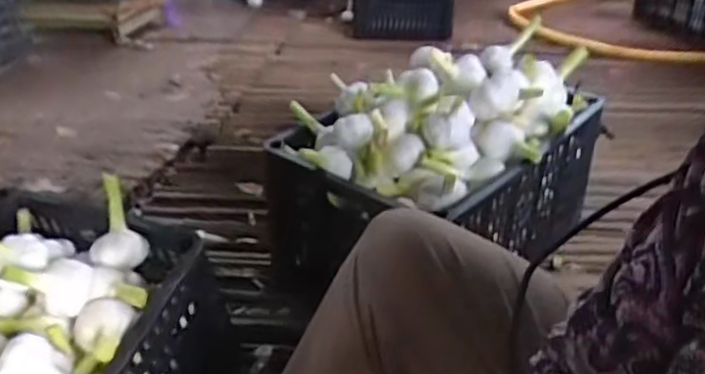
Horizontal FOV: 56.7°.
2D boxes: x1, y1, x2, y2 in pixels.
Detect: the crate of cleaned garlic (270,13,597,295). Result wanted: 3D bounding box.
[{"bbox_3d":[0.127,-0.019,1.002,0.339,0.327,0.449,27,41,36],"label":"crate of cleaned garlic"}]

